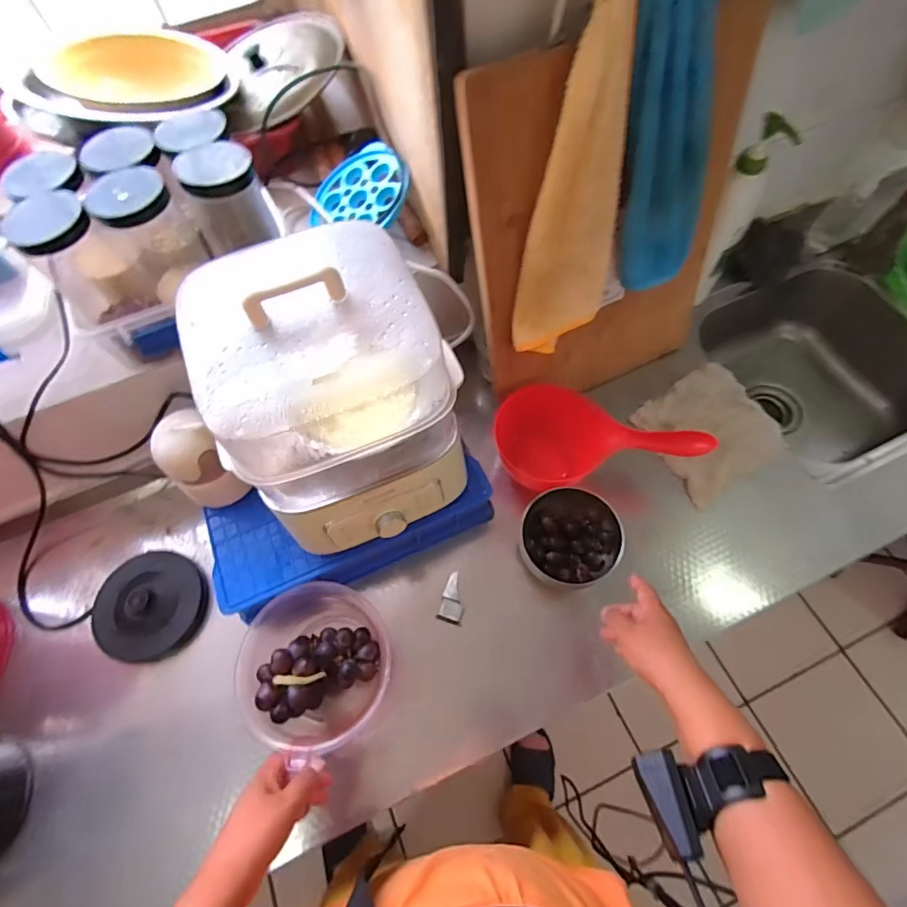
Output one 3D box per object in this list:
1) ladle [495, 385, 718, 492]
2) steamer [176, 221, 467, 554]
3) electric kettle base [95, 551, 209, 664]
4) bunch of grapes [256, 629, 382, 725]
[{"bbox_3d":[0.189,-0.008,0.679,0.285,0.084,0.140,5,63,31],"label":"ladle"},{"bbox_3d":[-0.115,-0.058,0.504,0.197,0.231,0.221,-20,65,-6],"label":"steamer"},{"bbox_3d":[-0.399,0.196,0.644,0.140,0.031,0.133,-1,65,2],"label":"electric kettle base"},{"bbox_3d":[-0.151,0.236,0.555,0.121,0.068,0.077,-25,66,-9],"label":"bunch of grapes"}]

